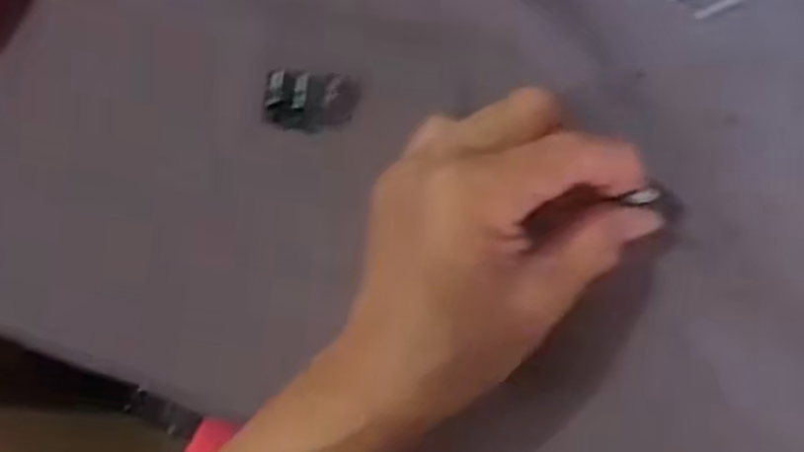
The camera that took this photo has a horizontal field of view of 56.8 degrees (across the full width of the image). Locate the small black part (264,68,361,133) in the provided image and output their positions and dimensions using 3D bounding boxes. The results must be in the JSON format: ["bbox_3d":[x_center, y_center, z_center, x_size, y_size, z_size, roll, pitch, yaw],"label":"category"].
[{"bbox_3d":[-0.037,-0.051,0.304,0.037,0.006,0.023,7,87,9],"label":"small black part"}]

